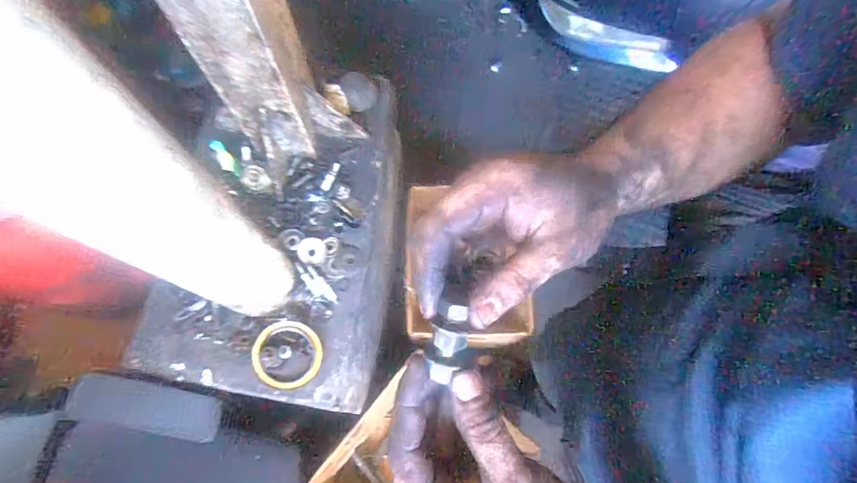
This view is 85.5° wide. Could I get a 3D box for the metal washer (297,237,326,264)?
[{"bbox_3d":[-0.189,0.015,0.749,0.044,0.004,0.044,7,68,-12],"label":"metal washer"}]

